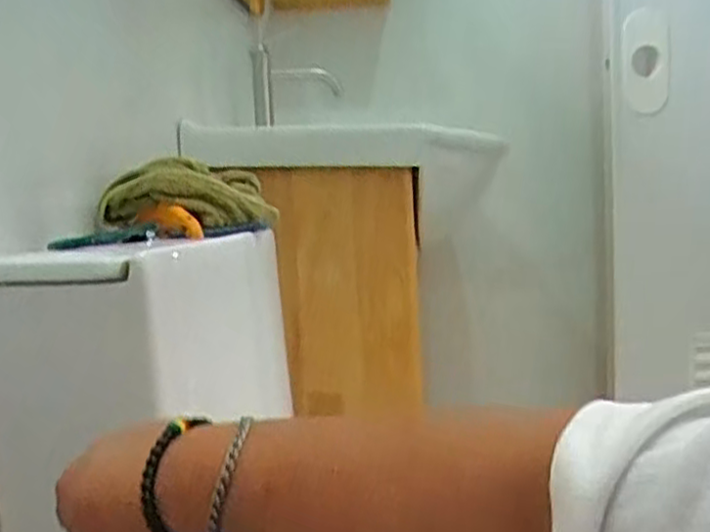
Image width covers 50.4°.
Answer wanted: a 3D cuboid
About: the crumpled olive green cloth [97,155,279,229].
[{"bbox_3d":[-0.154,-0.068,0.712,0.158,0.059,0.089,-6,8,-24],"label":"crumpled olive green cloth"}]

